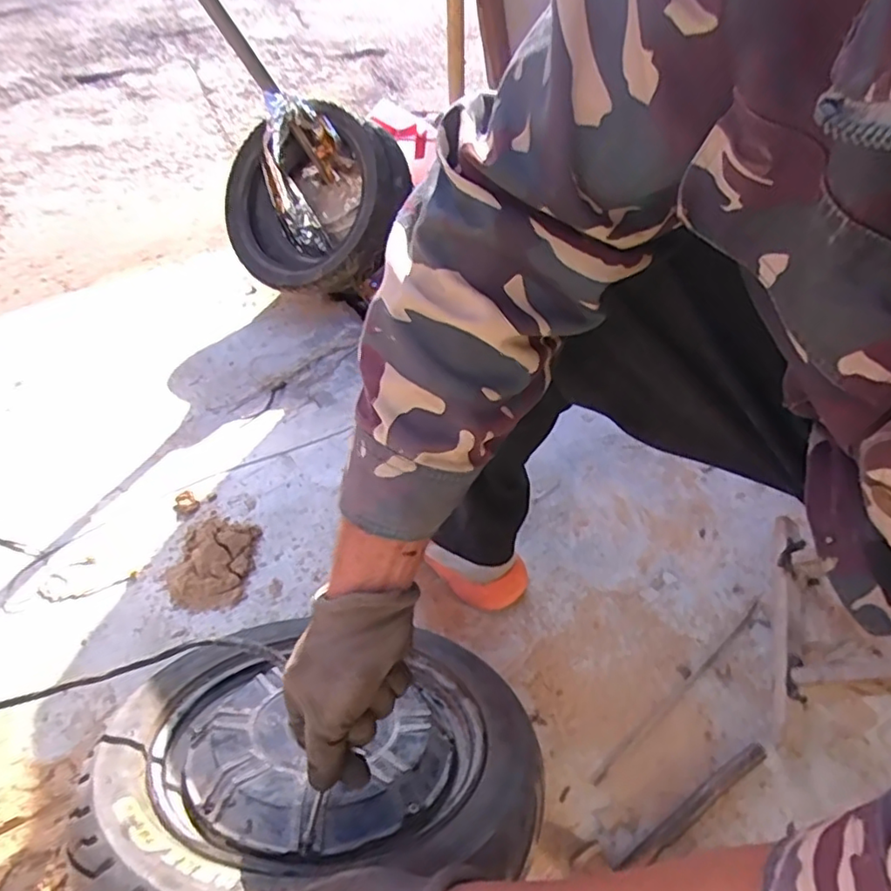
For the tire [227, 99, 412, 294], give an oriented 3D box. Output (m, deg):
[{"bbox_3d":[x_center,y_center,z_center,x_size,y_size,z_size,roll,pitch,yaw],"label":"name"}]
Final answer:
[{"bbox_3d":[-0.287,-0.530,1.339,0.408,0.371,0.160,4,12,18],"label":"tire"}]

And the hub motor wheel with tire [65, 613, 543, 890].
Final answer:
[{"bbox_3d":[-0.099,0.264,0.501,0.334,0.122,0.334,4,14,-1],"label":"hub motor wheel with tire"}]

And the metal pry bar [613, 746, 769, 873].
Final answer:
[{"bbox_3d":[0.240,0.345,0.582,0.185,0.012,0.019,-26,46,-21],"label":"metal pry bar"}]

